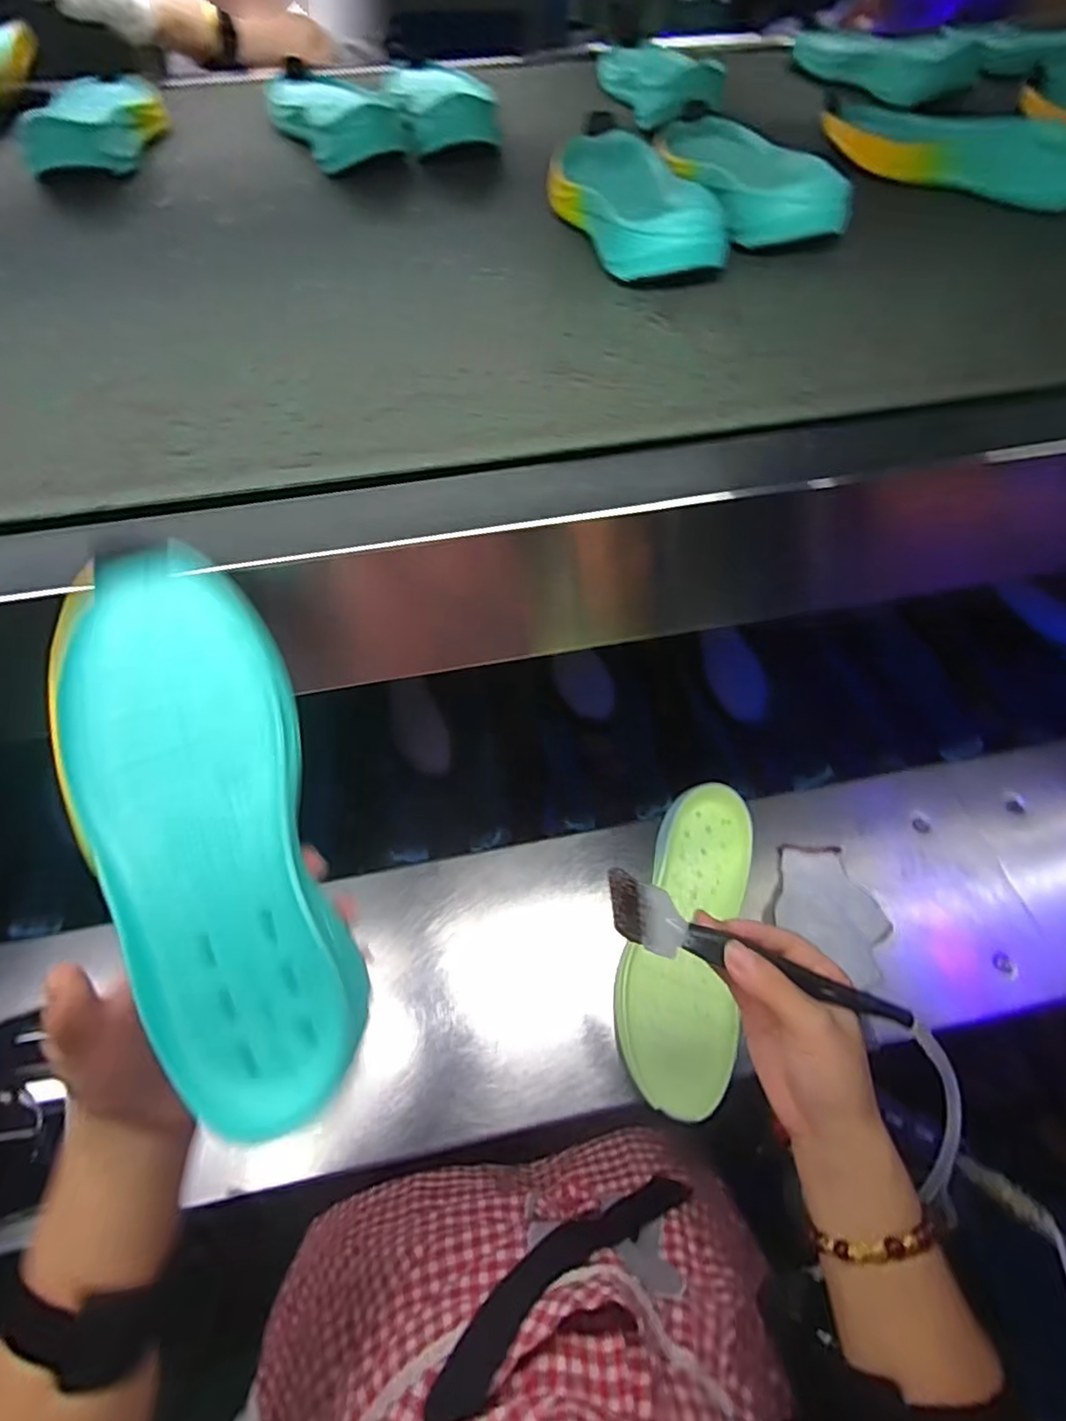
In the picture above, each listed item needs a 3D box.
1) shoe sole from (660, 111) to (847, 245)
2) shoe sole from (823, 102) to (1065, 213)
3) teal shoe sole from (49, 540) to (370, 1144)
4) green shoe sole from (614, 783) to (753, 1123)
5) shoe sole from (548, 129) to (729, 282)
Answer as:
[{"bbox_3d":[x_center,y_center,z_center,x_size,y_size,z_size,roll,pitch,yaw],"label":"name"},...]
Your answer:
[{"bbox_3d":[0.150,-0.420,0.481,0.082,0.034,0.234,-10,57,-5],"label":"shoe sole"},{"bbox_3d":[0.346,-0.454,0.498,0.226,0.038,0.103,30,63,19],"label":"shoe sole"},{"bbox_3d":[-0.133,0.050,0.252,0.088,0.025,0.224,-17,86,-10],"label":"teal shoe sole"},{"bbox_3d":[0.139,0.200,0.565,0.102,0.036,0.282,10,58,7],"label":"green shoe sole"},{"bbox_3d":[0.066,-0.370,0.447,0.091,0.040,0.218,-7,57,-3],"label":"shoe sole"}]

